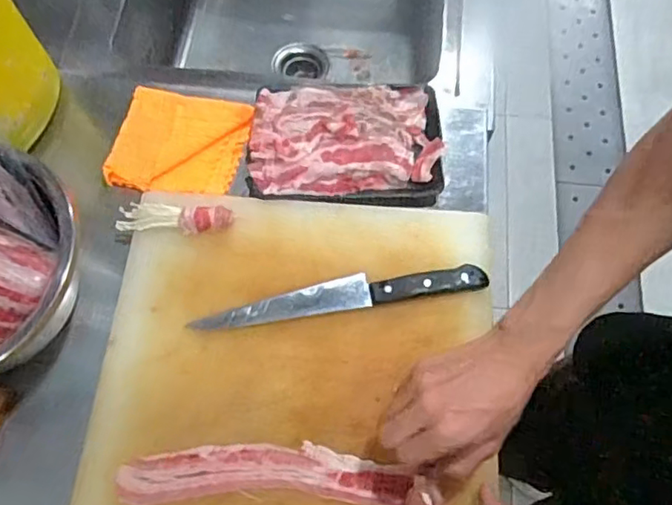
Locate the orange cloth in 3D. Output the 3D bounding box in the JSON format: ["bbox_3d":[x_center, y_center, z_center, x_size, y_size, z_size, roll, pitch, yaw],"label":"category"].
[{"bbox_3d":[-0.187,-0.132,0.711,0.149,0.017,0.132,11,67,5],"label":"orange cloth"}]

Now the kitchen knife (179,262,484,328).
[{"bbox_3d":[0.005,0.042,0.615,0.302,0.019,0.035,-8,67,-3],"label":"kitchen knife"}]

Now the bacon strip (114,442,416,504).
[{"bbox_3d":[-0.069,0.207,0.552,0.263,0.006,0.052,0,67,0],"label":"bacon strip"}]

